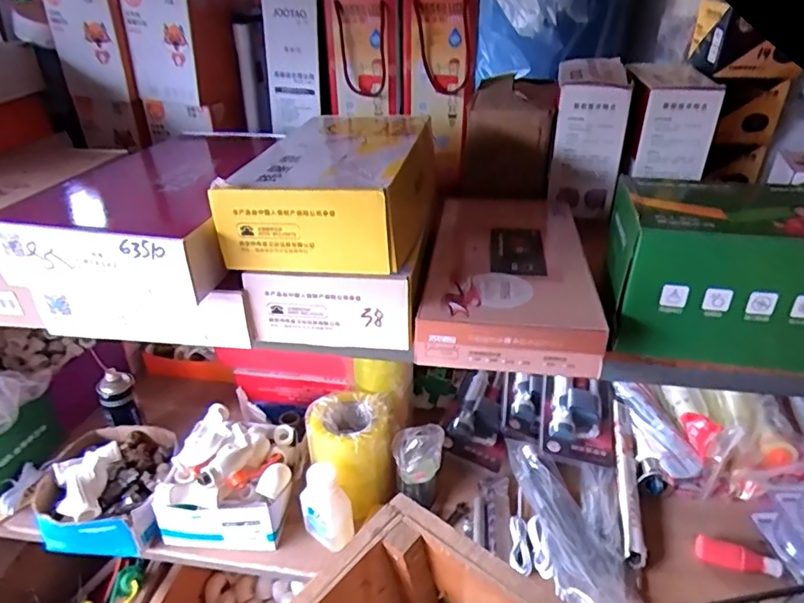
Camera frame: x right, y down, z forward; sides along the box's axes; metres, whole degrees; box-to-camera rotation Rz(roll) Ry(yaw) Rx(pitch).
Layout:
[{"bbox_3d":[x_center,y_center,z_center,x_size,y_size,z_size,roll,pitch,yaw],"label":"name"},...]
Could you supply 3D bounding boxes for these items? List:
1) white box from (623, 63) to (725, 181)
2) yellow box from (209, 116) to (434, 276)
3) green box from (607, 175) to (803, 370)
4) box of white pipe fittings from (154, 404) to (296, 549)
[{"bbox_3d":[0.406,-0.281,0.855,0.123,0.124,0.162,5,33,11],"label":"white box"},{"bbox_3d":[-0.065,-0.129,0.620,0.175,0.087,0.260,4,33,11],"label":"yellow box"},{"bbox_3d":[0.325,-0.032,0.565,0.200,0.135,0.121,5,33,12],"label":"green box"},{"bbox_3d":[-0.283,0.292,0.953,0.207,0.126,0.204,2,32,6],"label":"box of white pipe fittings"}]

